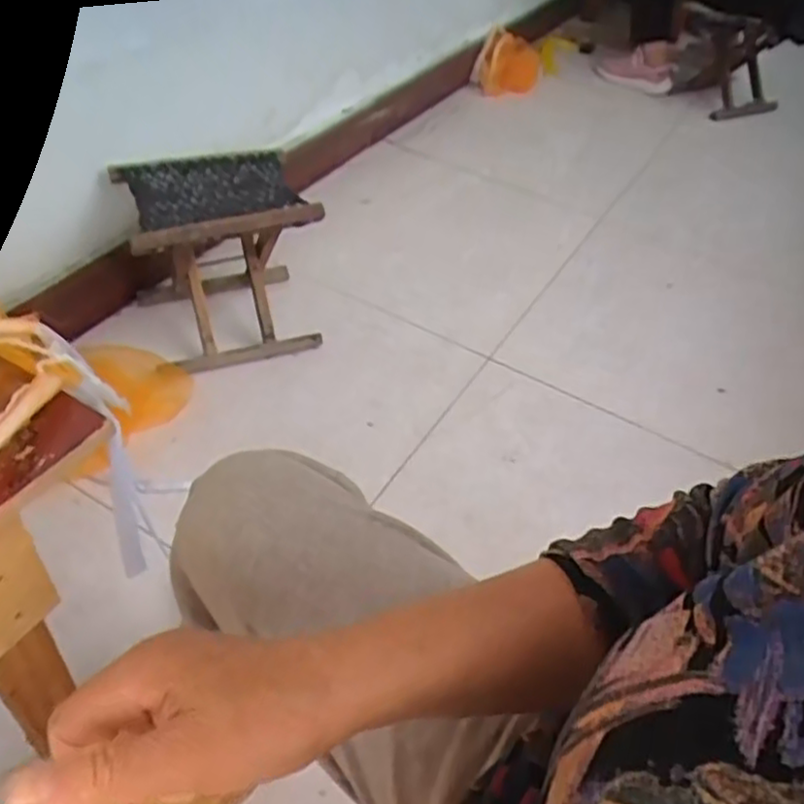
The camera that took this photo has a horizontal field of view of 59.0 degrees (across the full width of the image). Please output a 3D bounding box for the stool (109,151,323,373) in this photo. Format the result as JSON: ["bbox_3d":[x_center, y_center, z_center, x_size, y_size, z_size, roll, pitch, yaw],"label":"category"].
[{"bbox_3d":[-0.303,-0.236,1.202,0.267,0.301,0.267,-14,48,-20],"label":"stool"}]

